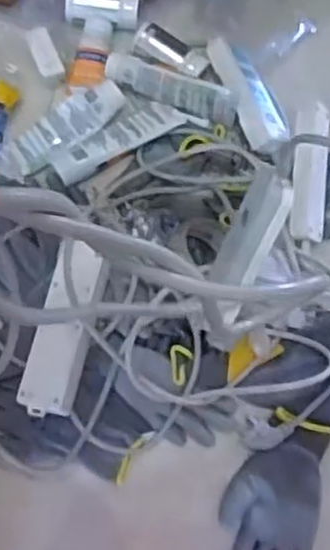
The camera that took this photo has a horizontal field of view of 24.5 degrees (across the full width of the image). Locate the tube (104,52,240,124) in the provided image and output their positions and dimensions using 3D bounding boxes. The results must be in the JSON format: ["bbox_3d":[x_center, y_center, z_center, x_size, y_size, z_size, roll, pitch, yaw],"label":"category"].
[{"bbox_3d":[0.008,-0.235,0.959,0.175,0.035,0.035,21,74,7],"label":"tube"}]

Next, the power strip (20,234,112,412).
[{"bbox_3d":[-0.110,0.060,0.849,0.062,0.041,0.192,11,73,4],"label":"power strip"}]

